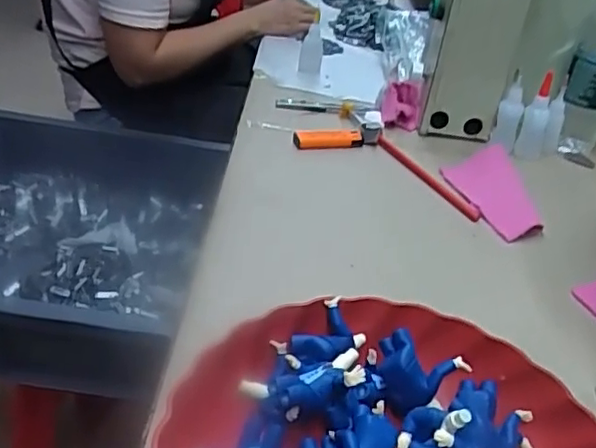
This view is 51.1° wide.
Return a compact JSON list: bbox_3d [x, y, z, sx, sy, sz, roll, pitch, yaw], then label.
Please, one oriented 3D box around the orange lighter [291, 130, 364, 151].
[{"bbox_3d":[0.037,-0.099,0.723,0.083,0.022,0.017,-2,35,-15],"label":"orange lighter"}]

